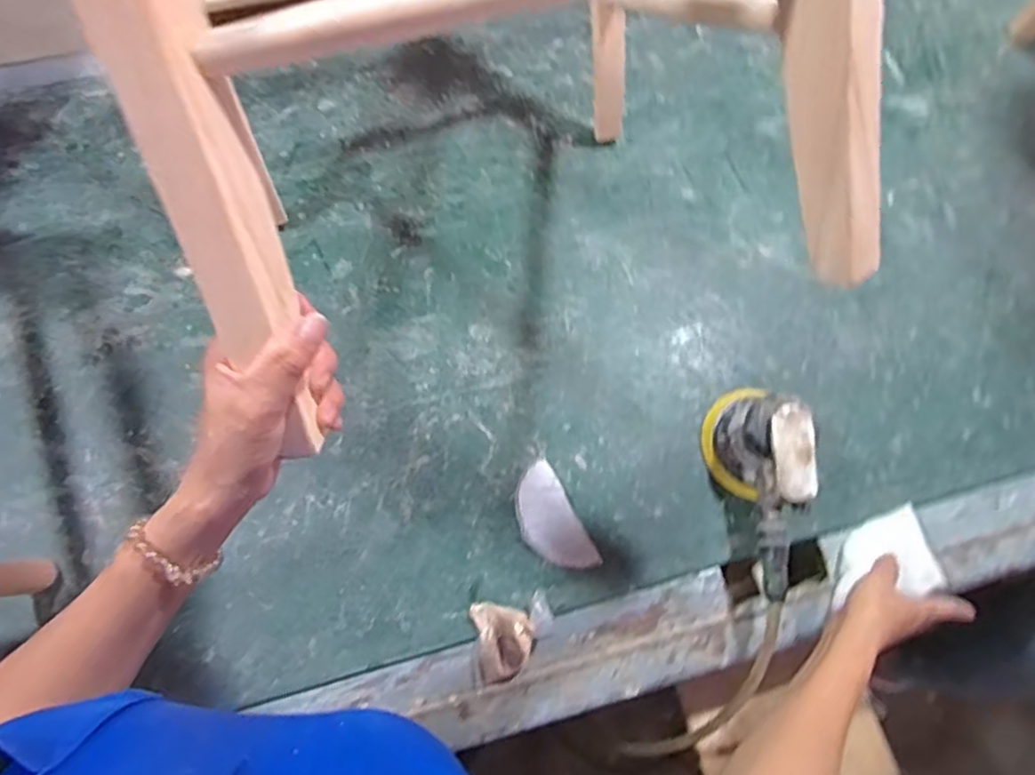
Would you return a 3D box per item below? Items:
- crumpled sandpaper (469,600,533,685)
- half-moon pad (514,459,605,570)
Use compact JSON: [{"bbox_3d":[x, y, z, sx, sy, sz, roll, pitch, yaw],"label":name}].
[{"bbox_3d":[-0.012,0.239,0.630,0.052,0.044,0.071,-12,70,-6],"label":"crumpled sandpaper"},{"bbox_3d":[0.033,0.137,0.682,0.058,0.016,0.116,-26,72,-11],"label":"half-moon pad"}]

